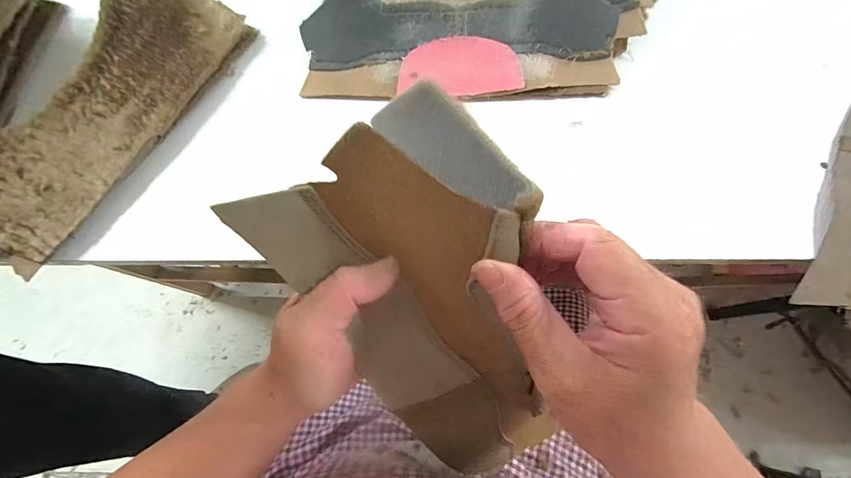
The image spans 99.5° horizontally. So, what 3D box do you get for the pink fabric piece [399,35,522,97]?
[{"bbox_3d":[0.039,-0.192,0.402,0.134,0.006,0.059,3,104,4],"label":"pink fabric piece"}]

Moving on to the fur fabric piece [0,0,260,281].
[{"bbox_3d":[-0.345,-0.144,0.387,0.128,0.025,0.343,33,76,-5],"label":"fur fabric piece"}]

